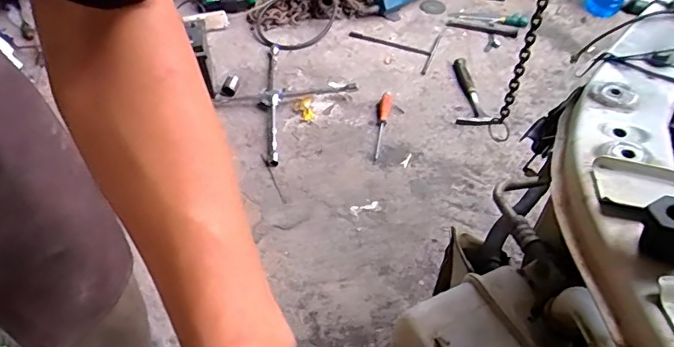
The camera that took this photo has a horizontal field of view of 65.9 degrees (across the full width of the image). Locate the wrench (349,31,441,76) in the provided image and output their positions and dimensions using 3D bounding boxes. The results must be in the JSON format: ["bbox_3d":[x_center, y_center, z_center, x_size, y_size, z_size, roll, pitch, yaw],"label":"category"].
[{"bbox_3d":[0.177,-0.438,1.814,0.321,0.029,0.206,16,51,15],"label":"wrench"}]

